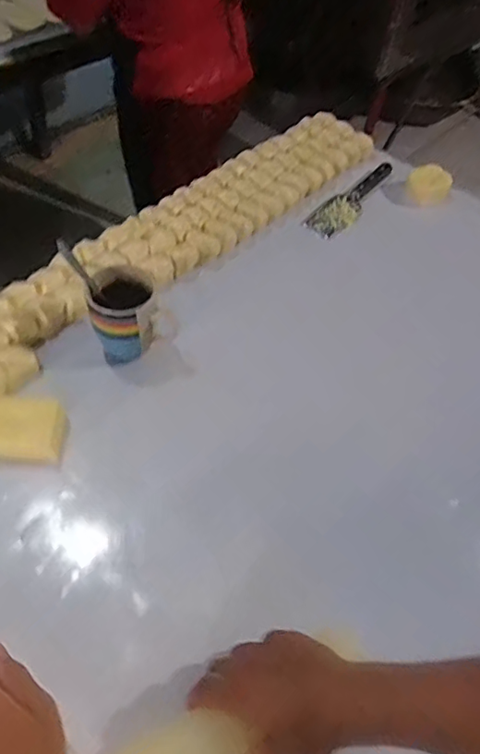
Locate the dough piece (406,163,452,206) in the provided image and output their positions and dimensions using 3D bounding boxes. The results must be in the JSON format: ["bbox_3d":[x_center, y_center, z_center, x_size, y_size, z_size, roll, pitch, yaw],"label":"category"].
[{"bbox_3d":[0.331,-0.337,0.974,0.069,0.072,0.022,50,56,-8],"label":"dough piece"}]

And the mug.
[{"bbox_3d":[-0.135,-0.079,0.702,0.099,0.091,0.079,-10,56,-12],"label":"mug"}]

